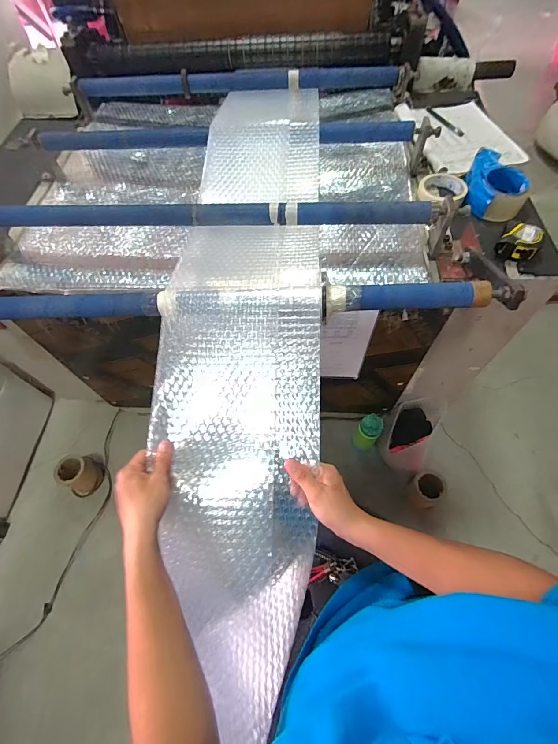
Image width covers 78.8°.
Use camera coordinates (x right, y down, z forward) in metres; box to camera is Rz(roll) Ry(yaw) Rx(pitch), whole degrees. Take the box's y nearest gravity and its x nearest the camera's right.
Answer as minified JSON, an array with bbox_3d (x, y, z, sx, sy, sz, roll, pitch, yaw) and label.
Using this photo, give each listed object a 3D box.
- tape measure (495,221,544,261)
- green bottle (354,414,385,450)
[{"bbox_3d":[0.438,-0.237,0.619,0.066,0.035,0.071,30,66,18],"label":"tape measure"},{"bbox_3d":[0.298,0.201,1.141,0.070,0.200,0.069,-1,60,2],"label":"green bottle"}]

